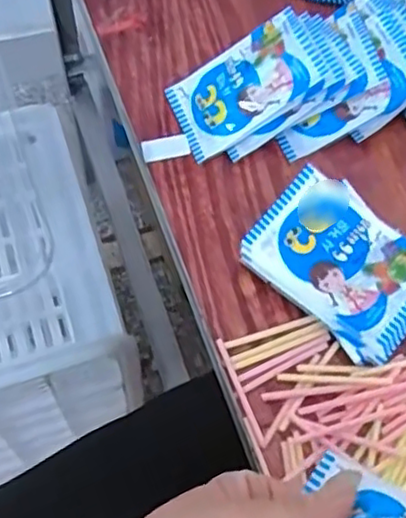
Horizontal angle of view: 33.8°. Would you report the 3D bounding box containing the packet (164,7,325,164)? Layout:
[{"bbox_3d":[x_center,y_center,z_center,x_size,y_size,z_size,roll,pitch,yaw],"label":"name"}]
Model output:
[{"bbox_3d":[0.026,-0.116,0.451,0.101,0.012,0.063,-30,66,20],"label":"packet"}]

